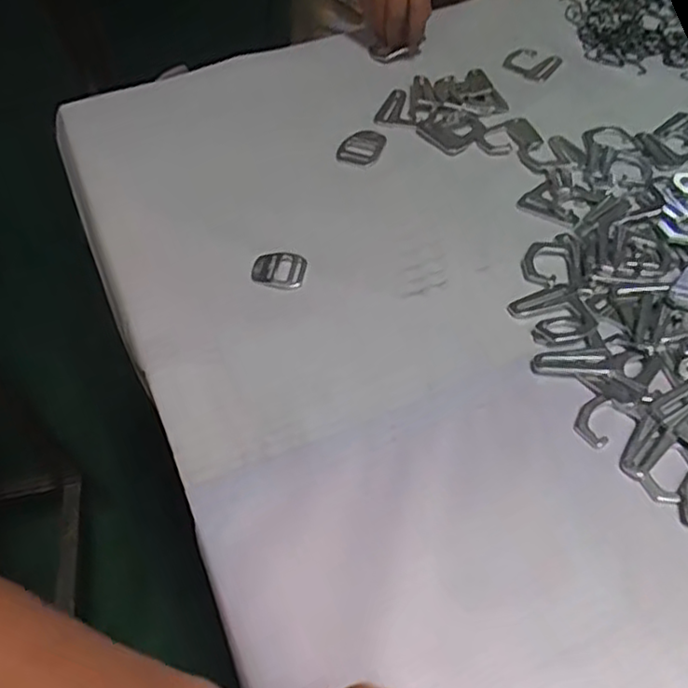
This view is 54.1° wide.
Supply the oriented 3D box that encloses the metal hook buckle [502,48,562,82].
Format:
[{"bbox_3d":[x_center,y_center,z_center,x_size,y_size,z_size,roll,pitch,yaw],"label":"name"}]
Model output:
[{"bbox_3d":[0.185,-0.275,0.663,0.049,0.006,0.041,30,57,24],"label":"metal hook buckle"}]

